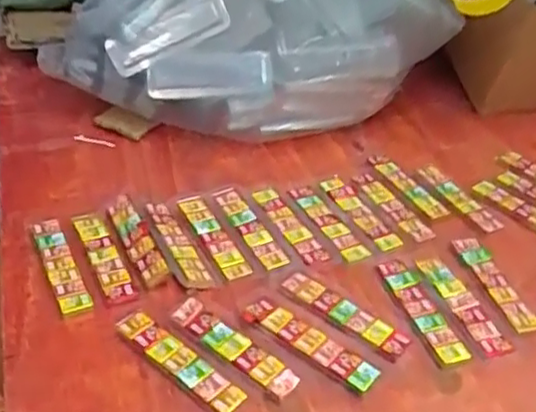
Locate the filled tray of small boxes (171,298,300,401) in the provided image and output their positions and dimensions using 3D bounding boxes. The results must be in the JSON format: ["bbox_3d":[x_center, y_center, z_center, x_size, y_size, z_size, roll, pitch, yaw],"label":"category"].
[{"bbox_3d":[-0.026,0.110,0.517,0.116,0.004,0.026,29,44,29],"label":"filled tray of small boxes"}]

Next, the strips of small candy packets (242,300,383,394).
[{"bbox_3d":[0.034,0.108,0.525,0.118,0.006,0.028,27,43,27],"label":"strips of small candy packets"}]

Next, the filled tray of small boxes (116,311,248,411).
[{"bbox_3d":[-0.068,0.119,0.503,0.122,0.006,0.024,30,45,30],"label":"filled tray of small boxes"}]

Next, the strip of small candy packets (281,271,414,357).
[{"bbox_3d":[0.066,0.088,0.553,0.114,0.005,0.030,29,44,28],"label":"strip of small candy packets"}]

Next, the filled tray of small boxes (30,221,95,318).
[{"bbox_3d":[-0.183,0.050,0.577,0.026,0.013,0.117,-16,42,-24],"label":"filled tray of small boxes"}]

